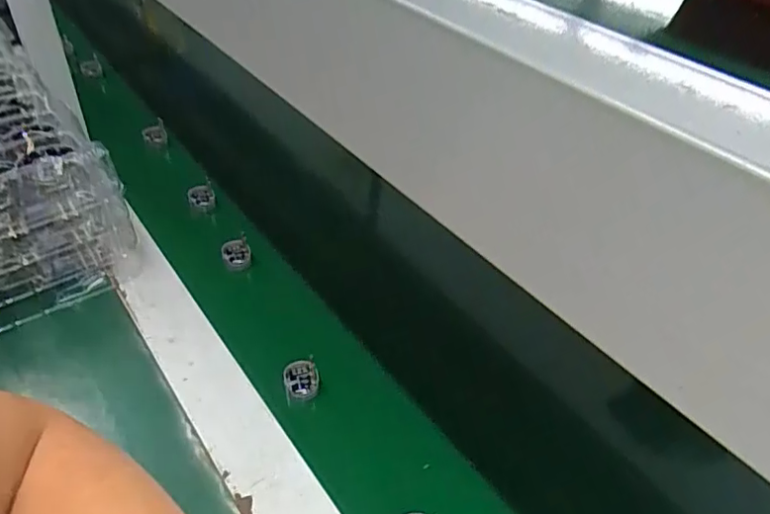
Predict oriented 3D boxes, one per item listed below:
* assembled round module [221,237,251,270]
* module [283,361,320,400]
[{"bbox_3d":[-0.141,-0.002,0.540,0.026,0.023,0.020,-10,44,-18],"label":"assembled round module"},{"bbox_3d":[-0.064,0.093,0.431,0.025,0.017,0.026,-7,43,-15],"label":"module"}]

